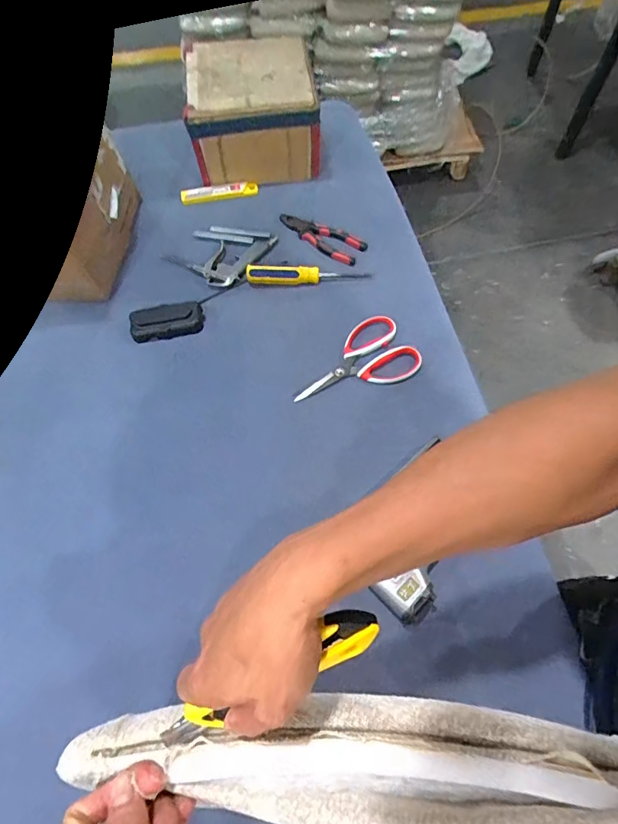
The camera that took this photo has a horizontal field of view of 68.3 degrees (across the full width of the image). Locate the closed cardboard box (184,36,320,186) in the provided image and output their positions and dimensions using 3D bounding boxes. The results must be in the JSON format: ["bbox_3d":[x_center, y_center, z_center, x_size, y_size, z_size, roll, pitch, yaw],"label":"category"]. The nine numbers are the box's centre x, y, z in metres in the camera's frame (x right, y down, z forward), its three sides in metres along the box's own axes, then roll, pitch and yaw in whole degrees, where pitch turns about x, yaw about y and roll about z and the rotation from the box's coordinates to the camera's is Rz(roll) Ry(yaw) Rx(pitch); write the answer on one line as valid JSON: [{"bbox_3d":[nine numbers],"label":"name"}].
[{"bbox_3d":[-0.095,-0.521,0.806,0.213,0.124,0.181,-7,65,-1],"label":"closed cardboard box"}]

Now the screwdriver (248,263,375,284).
[{"bbox_3d":[-0.001,-0.217,0.719,0.191,0.026,0.025,-2,65,2],"label":"screwdriver"}]

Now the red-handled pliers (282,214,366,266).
[{"bbox_3d":[0.016,-0.296,0.766,0.152,0.013,0.063,24,68,13],"label":"red-handled pliers"}]

